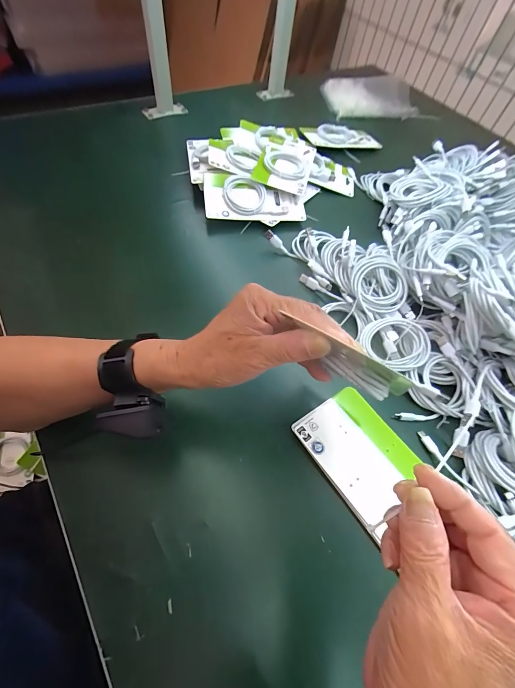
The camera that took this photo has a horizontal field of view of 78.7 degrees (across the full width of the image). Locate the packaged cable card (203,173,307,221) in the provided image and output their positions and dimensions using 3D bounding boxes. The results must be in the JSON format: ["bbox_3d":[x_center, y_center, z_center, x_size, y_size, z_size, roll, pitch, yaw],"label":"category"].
[{"bbox_3d":[-0.004,-0.264,0.569,0.181,0.020,0.090,1,83,-7],"label":"packaged cable card"}]

